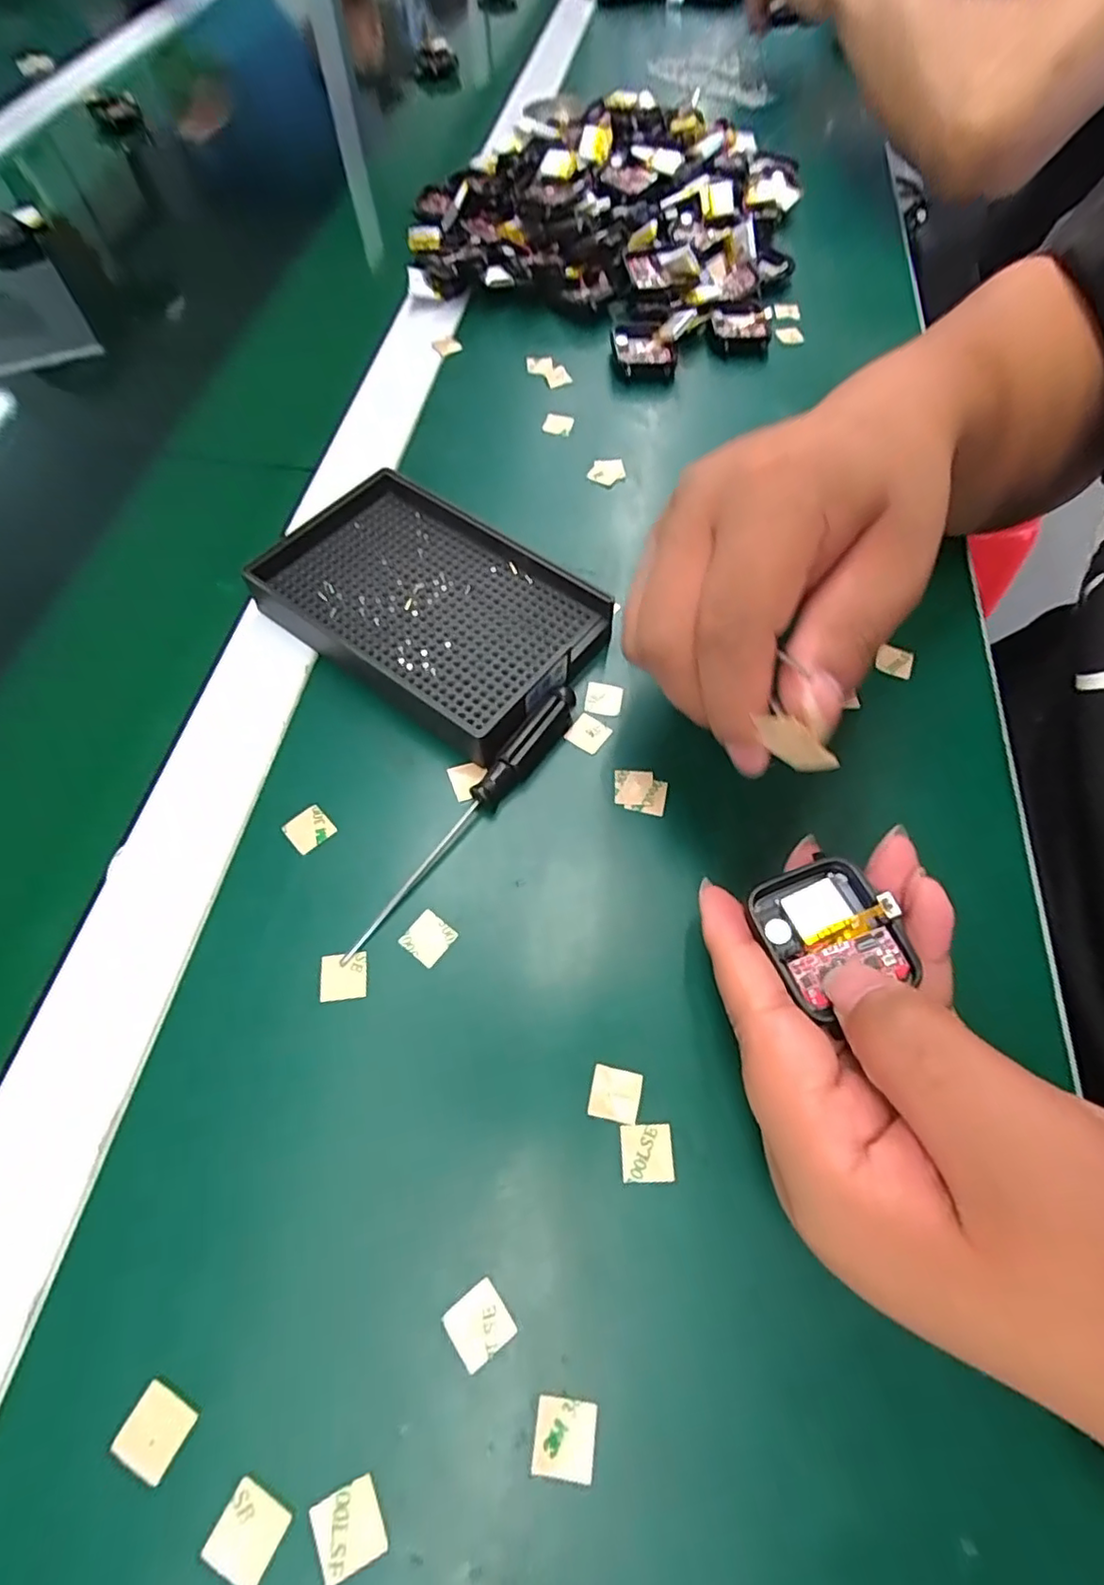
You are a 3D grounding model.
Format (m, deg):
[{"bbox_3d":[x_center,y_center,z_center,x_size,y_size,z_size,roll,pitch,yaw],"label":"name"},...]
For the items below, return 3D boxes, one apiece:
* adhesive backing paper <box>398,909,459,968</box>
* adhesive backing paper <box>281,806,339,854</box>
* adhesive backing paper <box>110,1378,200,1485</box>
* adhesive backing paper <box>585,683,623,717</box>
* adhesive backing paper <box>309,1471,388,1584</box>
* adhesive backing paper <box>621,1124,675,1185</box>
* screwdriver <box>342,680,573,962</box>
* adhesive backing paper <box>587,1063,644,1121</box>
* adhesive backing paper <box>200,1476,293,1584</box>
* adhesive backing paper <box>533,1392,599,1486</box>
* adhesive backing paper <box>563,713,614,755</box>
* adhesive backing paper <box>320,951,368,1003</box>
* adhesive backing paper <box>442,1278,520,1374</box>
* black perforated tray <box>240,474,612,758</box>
[{"bbox_3d":[-0.044,0.051,0.218,0.016,0.004,0.015,36,67,14],"label":"adhesive backing paper"},{"bbox_3d":[-0.092,0.014,0.236,0.016,0.004,0.015,-41,74,-20],"label":"adhesive backing paper"},{"bbox_3d":[-0.102,0.164,0.159,0.015,0.004,0.015,26,60,12],"label":"adhesive backing paper"},{"bbox_3d":[0.022,-0.040,0.266,0.015,0.004,0.016,11,63,5],"label":"adhesive backing paper"},{"bbox_3d":[-0.050,0.180,0.151,0.015,0.004,0.015,-23,67,-12],"label":"adhesive backing paper"},{"bbox_3d":[0.029,0.110,0.190,0.016,0.004,0.015,-3,61,0],"label":"adhesive backing paper"},{"bbox_3d":[-0.032,0.008,0.232,0.012,0.014,0.129,36,68,14],"label":"screwdriver"},{"bbox_3d":[0.020,0.096,0.197,0.015,0.004,0.015,12,61,6],"label":"adhesive backing paper"},{"bbox_3d":[-0.074,0.181,0.151,0.015,0.004,0.015,25,59,13],"label":"adhesive backing paper"},{"bbox_3d":[0.003,0.167,0.160,0.015,0.004,0.015,3,55,8],"label":"adhesive backing paper"},{"bbox_3d":[0.015,-0.025,0.258,0.015,0.004,0.015,33,73,15],"label":"adhesive backing paper"},{"bbox_3d":[-0.071,0.063,0.212,0.016,0.004,0.015,-6,65,-4],"label":"adhesive backing paper"},{"bbox_3d":[-0.020,0.145,0.169,0.015,0.004,0.015,-35,70,-17],"label":"adhesive backing paper"},{"bbox_3d":[-0.054,-0.081,0.271,0.140,0.021,0.092,36,68,14],"label":"black perforated tray"}]

